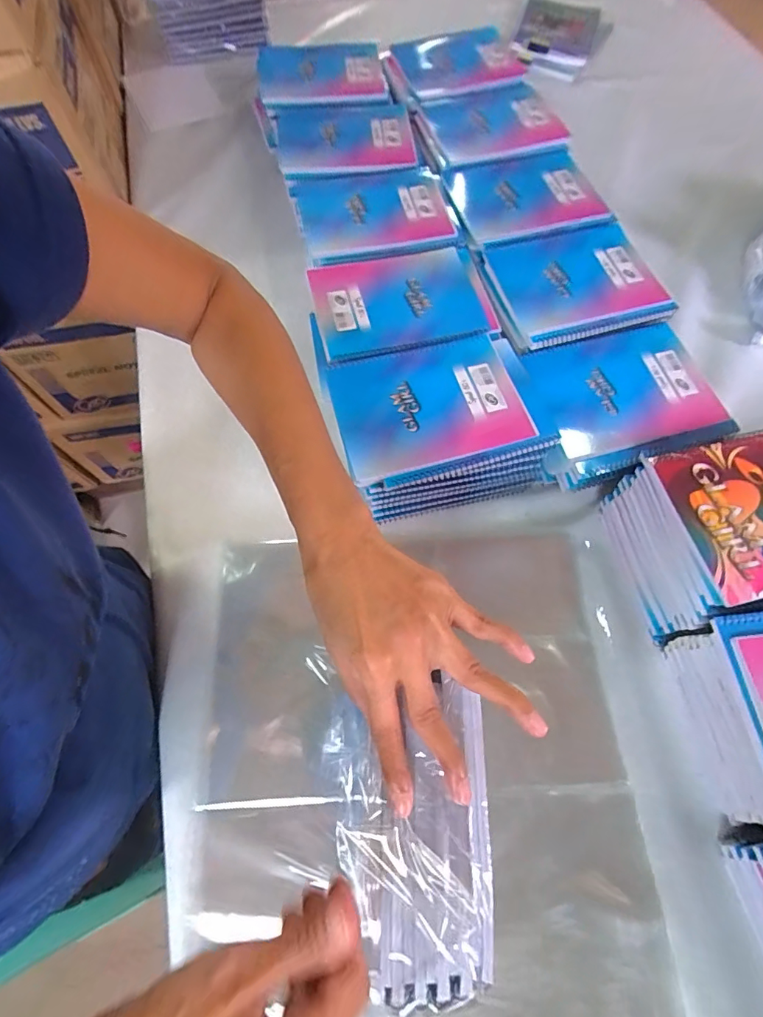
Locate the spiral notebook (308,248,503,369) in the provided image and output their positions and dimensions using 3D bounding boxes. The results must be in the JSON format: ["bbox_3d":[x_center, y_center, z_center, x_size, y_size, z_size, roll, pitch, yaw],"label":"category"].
[{"bbox_3d":[0.024,-0.255,0.575,0.205,0.014,0.149,-12,68,-7],"label":"spiral notebook"}]

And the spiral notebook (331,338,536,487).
[{"bbox_3d":[0.051,-0.115,0.510,0.198,0.009,0.149,-12,67,-7],"label":"spiral notebook"}]

